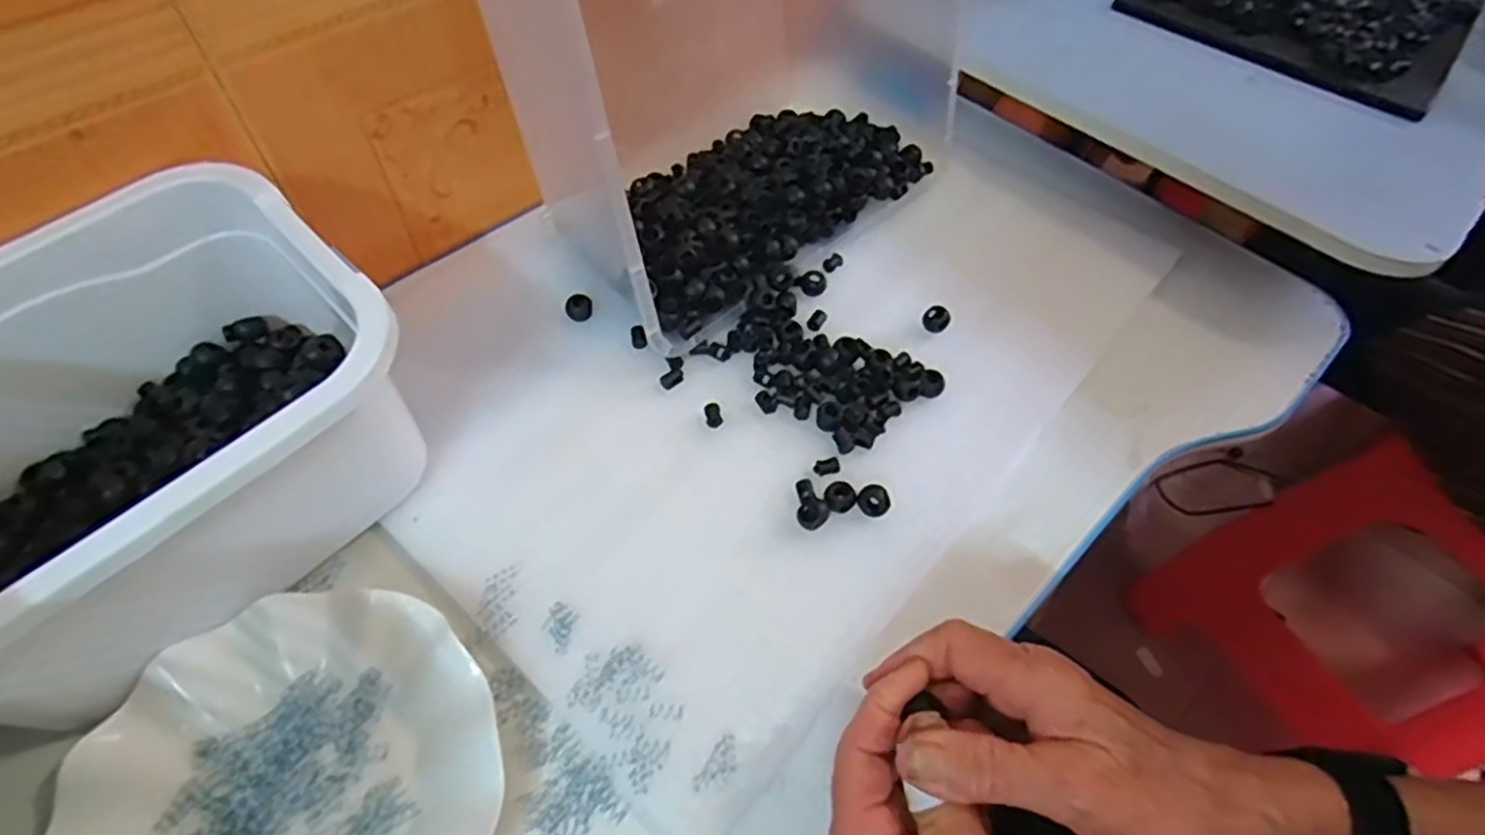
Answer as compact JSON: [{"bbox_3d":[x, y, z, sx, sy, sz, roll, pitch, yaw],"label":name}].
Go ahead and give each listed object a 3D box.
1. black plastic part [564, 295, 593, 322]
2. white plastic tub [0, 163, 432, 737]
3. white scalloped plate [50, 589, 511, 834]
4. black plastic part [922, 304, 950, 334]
[{"bbox_3d":[-0.107,-0.073,0.493,0.017,0.012,0.018,2,55,-3],"label":"black plastic part"},{"bbox_3d":[-0.292,0.016,0.352,0.188,0.117,0.240,39,63,22],"label":"white plastic tub"},{"bbox_3d":[-0.196,0.167,0.320,0.176,0.025,0.176,1,55,-1],"label":"white scalloped plate"},{"bbox_3d":[0.128,-0.065,0.495,0.017,0.014,0.015,24,57,12],"label":"black plastic part"}]

